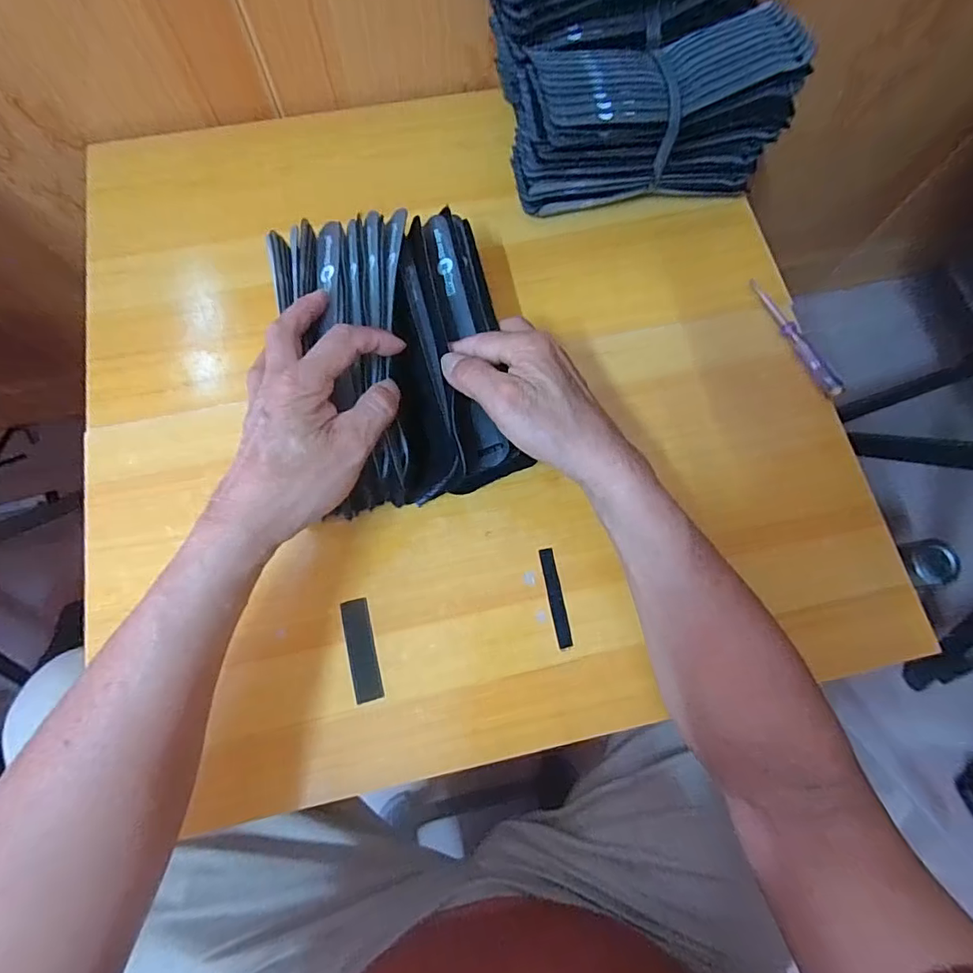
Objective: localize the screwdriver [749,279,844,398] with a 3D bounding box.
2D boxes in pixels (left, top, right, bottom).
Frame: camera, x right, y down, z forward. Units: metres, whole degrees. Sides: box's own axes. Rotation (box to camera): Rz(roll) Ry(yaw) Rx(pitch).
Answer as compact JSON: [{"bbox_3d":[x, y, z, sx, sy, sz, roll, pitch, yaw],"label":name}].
[{"bbox_3d":[0.259,-0.127,0.424,0.013,0.013,0.120,-25,77,-8],"label":"screwdriver"}]

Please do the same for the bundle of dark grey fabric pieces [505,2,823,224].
[{"bbox_3d":[0.128,-0.293,0.414,0.205,0.114,0.072,-8,76,-4],"label":"bundle of dark grey fabric pieces"}]

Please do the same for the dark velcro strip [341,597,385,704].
[{"bbox_3d":[-0.088,0.115,0.358,0.020,0.004,0.069,-13,76,-5],"label":"dark velcro strip"}]

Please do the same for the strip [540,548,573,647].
[{"bbox_3d":[0.051,0.082,0.372,0.011,0.004,0.071,-10,76,-4],"label":"strip"}]

